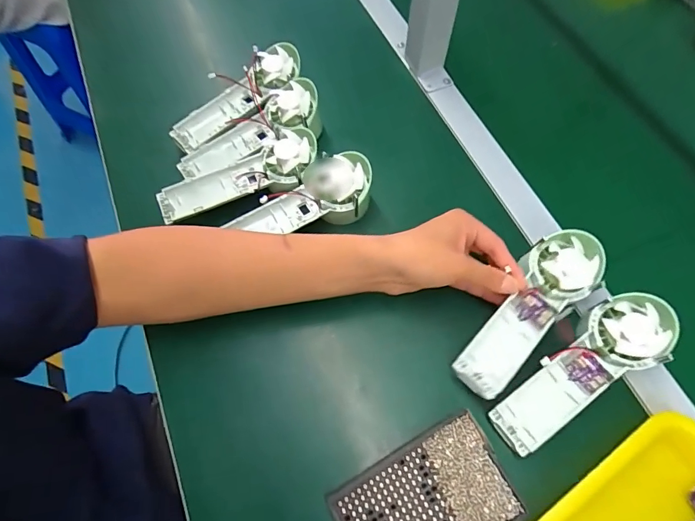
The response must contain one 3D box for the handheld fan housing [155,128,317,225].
[{"bbox_3d":[-0.116,-0.088,0.453,0.178,0.039,0.070,-24,67,-10],"label":"handheld fan housing"}]

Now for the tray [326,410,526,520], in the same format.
[{"bbox_3d":[0.063,0.196,0.333,0.134,0.017,0.089,-26,67,-11],"label":"tray"}]

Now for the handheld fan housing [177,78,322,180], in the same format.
[{"bbox_3d":[-0.109,-0.142,0.482,0.172,0.034,0.060,-28,67,4],"label":"handheld fan housing"}]

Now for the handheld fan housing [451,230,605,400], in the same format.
[{"bbox_3d":[0.163,0.046,0.376,0.061,0.032,0.173,40,79,17],"label":"handheld fan housing"}]

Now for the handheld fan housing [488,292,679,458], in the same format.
[{"bbox_3d":[0.205,0.097,0.365,0.178,0.030,0.062,-38,70,-3],"label":"handheld fan housing"}]

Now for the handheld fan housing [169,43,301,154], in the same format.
[{"bbox_3d":[-0.128,-0.189,0.499,0.175,0.033,0.057,-38,69,-1],"label":"handheld fan housing"}]

